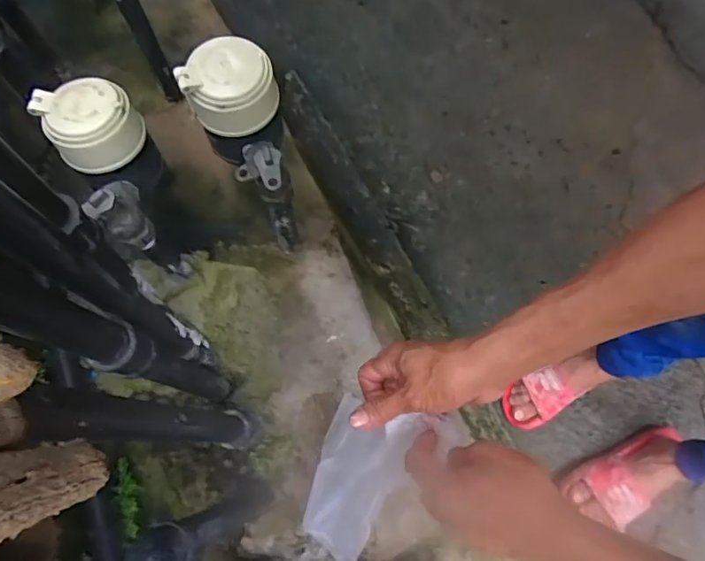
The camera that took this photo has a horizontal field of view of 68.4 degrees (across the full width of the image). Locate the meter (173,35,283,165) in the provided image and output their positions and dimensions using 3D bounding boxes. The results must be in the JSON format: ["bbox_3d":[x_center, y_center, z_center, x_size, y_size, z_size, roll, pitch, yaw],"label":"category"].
[{"bbox_3d":[-0.115,-0.174,0.506,0.084,0.096,0.074,-19,73,-9],"label":"meter"}]

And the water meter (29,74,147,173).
[{"bbox_3d":[-0.247,-0.149,0.496,0.081,0.057,0.073,-30,75,-12],"label":"water meter"}]

